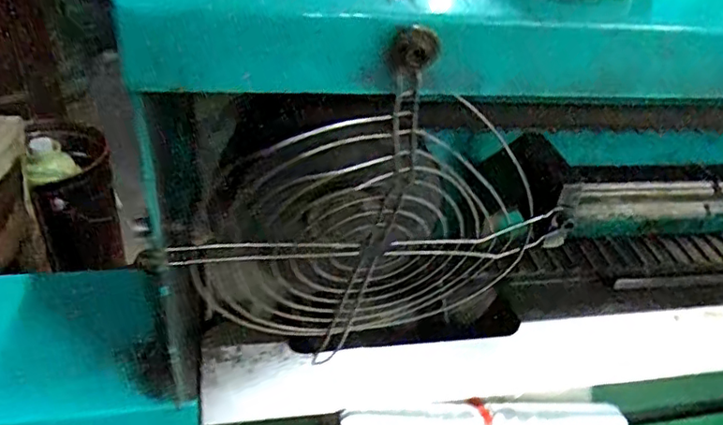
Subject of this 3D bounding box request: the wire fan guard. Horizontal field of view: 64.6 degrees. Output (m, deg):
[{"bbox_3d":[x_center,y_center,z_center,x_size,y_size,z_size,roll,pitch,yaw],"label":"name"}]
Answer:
[{"bbox_3d":[-0.001,0.015,0.294,0.172,0.174,0.018,-35,48,17],"label":"wire fan guard"}]

